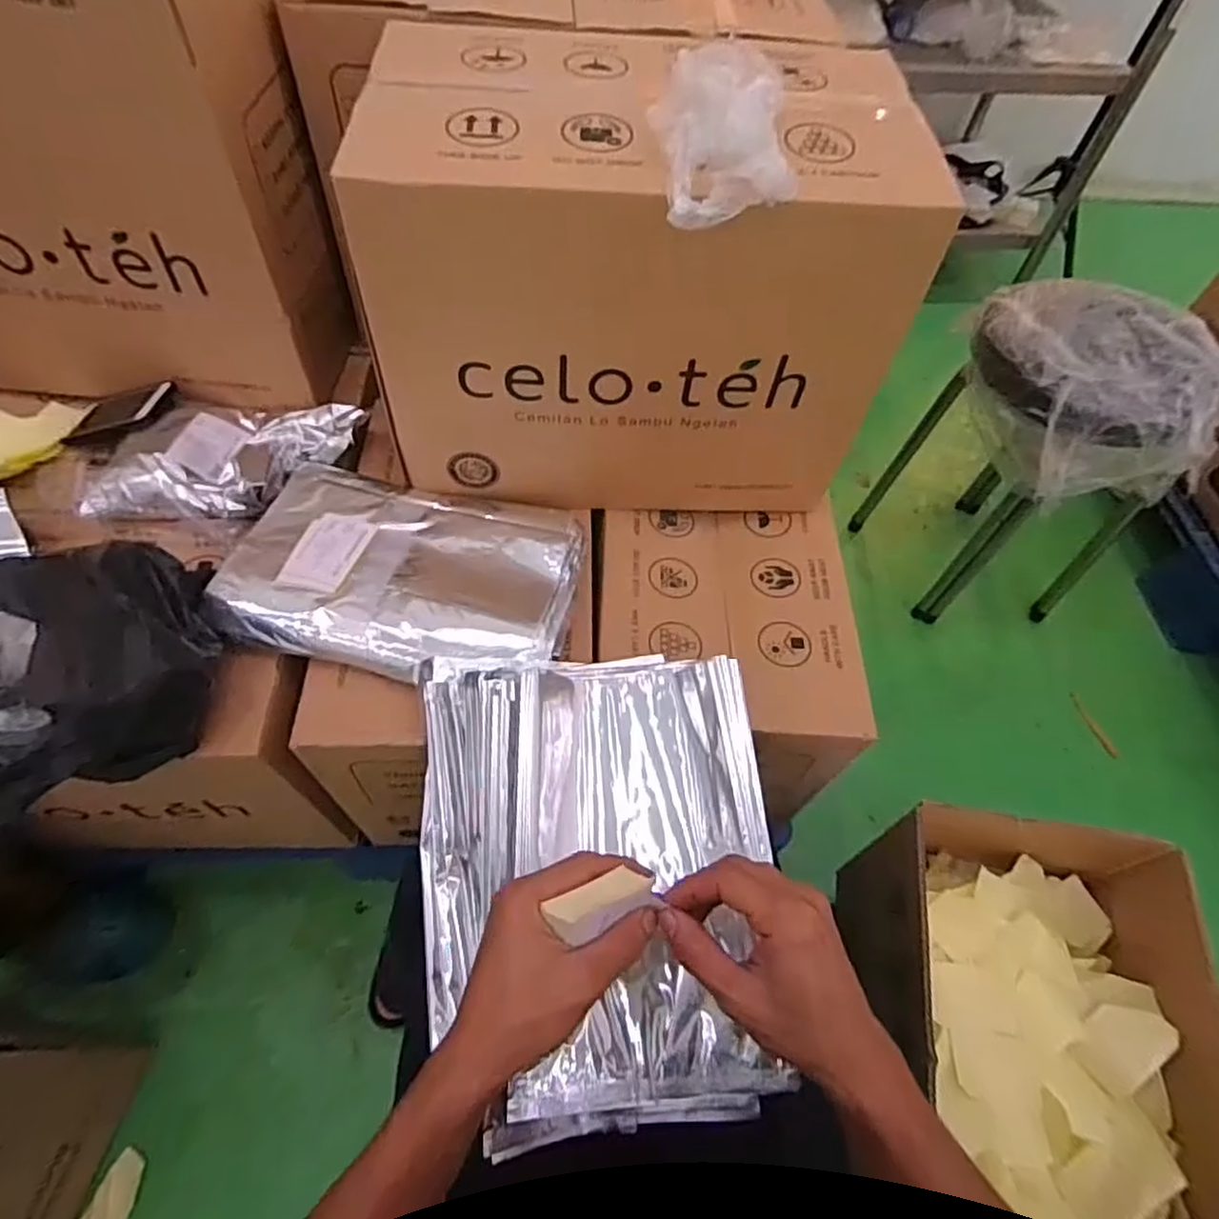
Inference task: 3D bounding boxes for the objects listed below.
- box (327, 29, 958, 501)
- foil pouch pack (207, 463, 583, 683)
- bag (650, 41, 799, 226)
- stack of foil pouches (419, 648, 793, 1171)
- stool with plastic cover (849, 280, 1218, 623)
[{"bbox_3d":[0.027,-0.293,0.649,0.447,0.331,0.260,4,58,-2],"label":"box"},{"bbox_3d":[-0.193,-0.041,0.652,0.310,0.041,0.213,11,58,3],"label":"foil pouch pack"},{"bbox_3d":[0.082,-0.324,0.455,0.100,0.067,0.131,-3,59,-6],"label":"bag"},{"bbox_3d":[-0.010,0.190,0.516,0.264,0.079,0.345,-4,59,-7],"label":"stack of foil pouches"},{"bbox_3d":[0.687,-0.238,1.136,0.298,0.502,0.321,-9,60,-9],"label":"stool with plastic cover"}]

